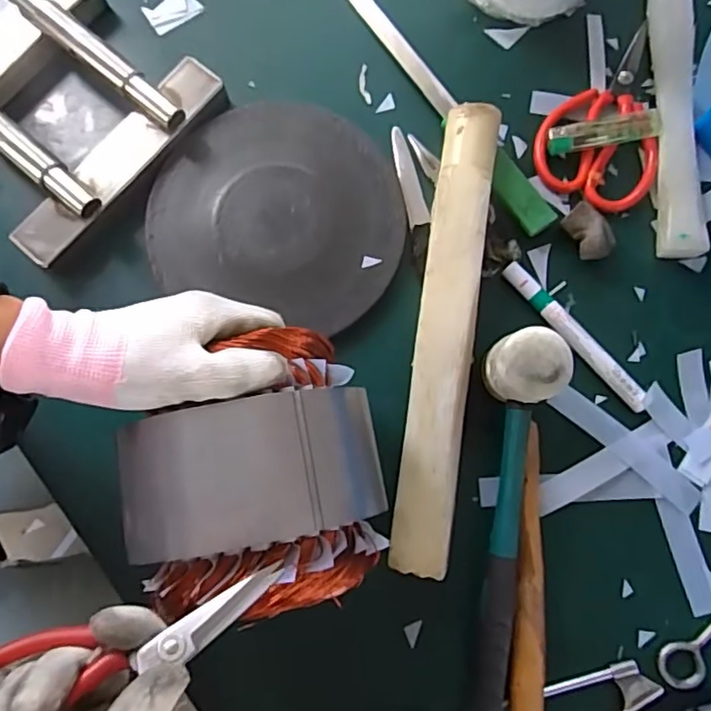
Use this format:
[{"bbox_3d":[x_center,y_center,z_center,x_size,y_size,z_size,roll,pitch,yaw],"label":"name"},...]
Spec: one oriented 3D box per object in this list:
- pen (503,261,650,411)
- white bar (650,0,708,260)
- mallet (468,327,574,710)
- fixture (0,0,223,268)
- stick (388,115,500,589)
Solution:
[{"bbox_3d":[0.163,-0.016,0.440,0.016,0.012,0.139,-40,82,-7],"label":"pen"},{"bbox_3d":[0.257,-0.225,0.477,0.037,0.017,0.303,2,79,1],"label":"white bar"},{"bbox_3d":[0.102,0.127,0.382,0.050,0.068,0.287,4,79,1],"label":"mallet"},{"bbox_3d":[-0.236,-0.196,0.461,0.180,0.038,0.190,39,82,7],"label":"fixture"},{"bbox_3d":[0.065,-0.019,0.428,0.045,0.040,0.340,8,80,2],"label":"stick"}]

